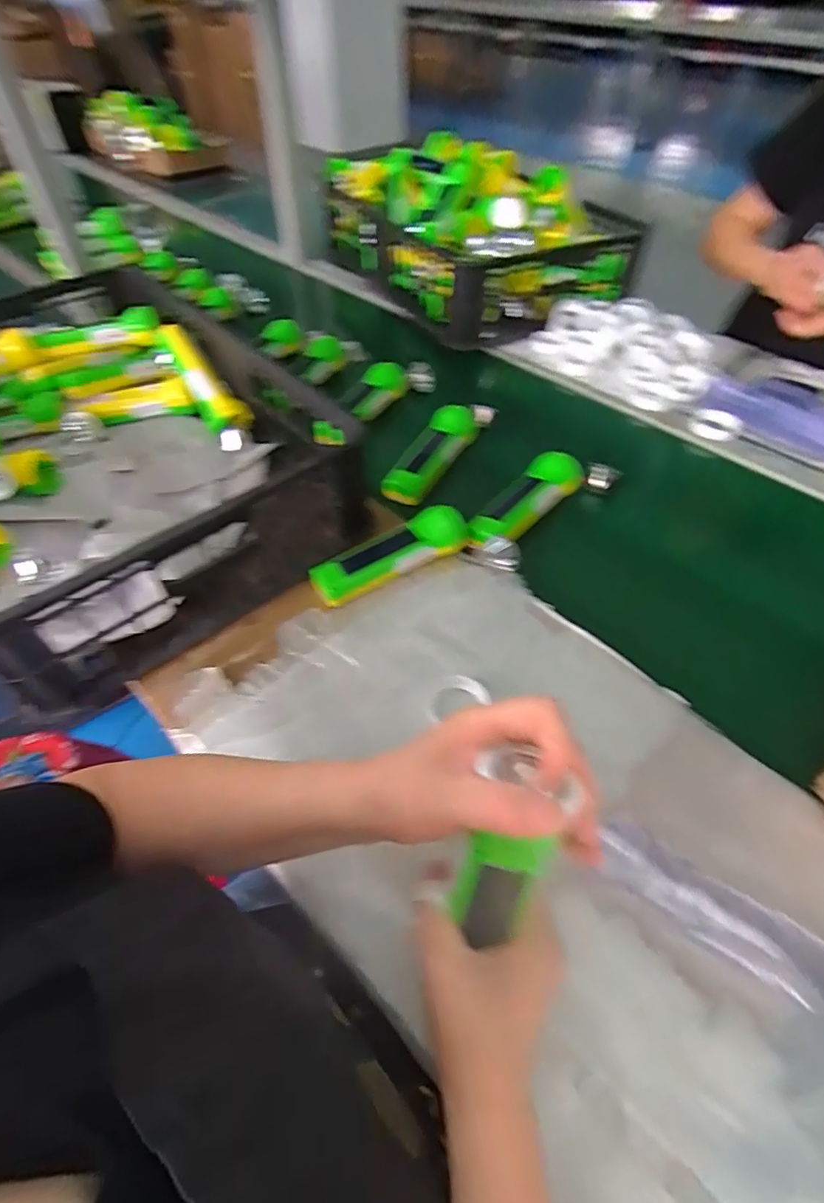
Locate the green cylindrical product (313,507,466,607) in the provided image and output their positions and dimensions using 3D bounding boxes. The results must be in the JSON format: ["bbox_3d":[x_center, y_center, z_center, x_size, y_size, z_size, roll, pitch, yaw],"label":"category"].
[{"bbox_3d":[-0.018,-0.050,0.592,0.178,0.036,0.046,-29,56,-20],"label":"green cylindrical product"}]

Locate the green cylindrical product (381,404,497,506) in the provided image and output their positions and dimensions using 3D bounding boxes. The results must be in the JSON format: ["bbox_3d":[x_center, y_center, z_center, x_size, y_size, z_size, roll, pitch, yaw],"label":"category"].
[{"bbox_3d":[0.034,-0.198,0.730,0.059,0.042,0.201,26,56,21],"label":"green cylindrical product"}]

